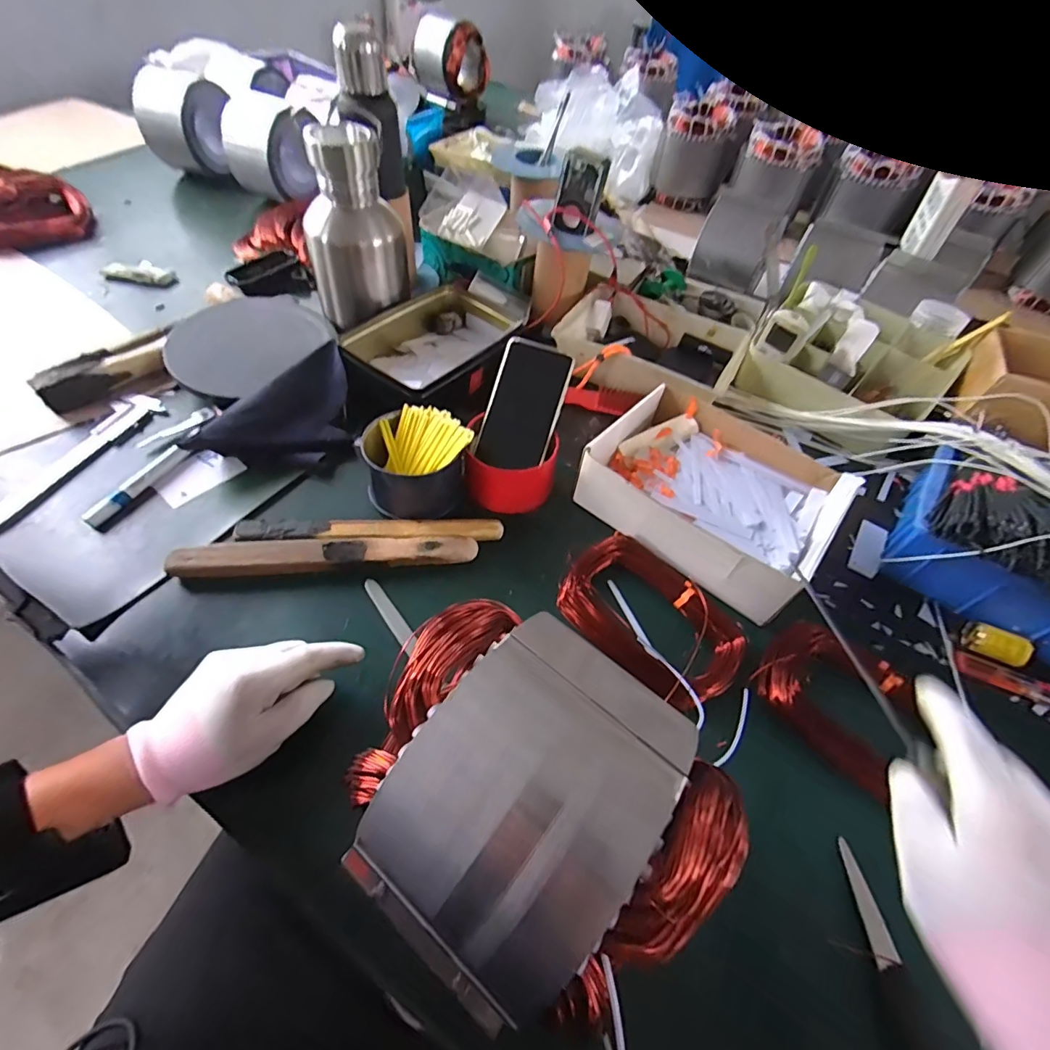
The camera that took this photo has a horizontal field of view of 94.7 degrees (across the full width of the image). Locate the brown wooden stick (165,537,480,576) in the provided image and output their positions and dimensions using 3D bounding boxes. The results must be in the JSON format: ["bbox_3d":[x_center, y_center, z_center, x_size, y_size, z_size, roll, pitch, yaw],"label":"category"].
[{"bbox_3d":[-0.186,0.029,0.467,0.272,0.024,0.032,-3,54,-8],"label":"brown wooden stick"}]

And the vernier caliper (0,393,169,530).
[{"bbox_3d":[-0.485,-0.069,0.510,0.053,0.010,0.228,23,55,12],"label":"vernier caliper"}]

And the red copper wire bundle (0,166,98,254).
[{"bbox_3d":[-0.867,-0.516,0.788,0.192,0.065,0.217,28,56,15],"label":"red copper wire bundle"}]

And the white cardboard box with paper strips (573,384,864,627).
[{"bbox_3d":[0.205,-0.039,0.526,0.238,0.063,0.200,37,59,20],"label":"white cardboard box with paper strips"}]

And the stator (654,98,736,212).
[{"bbox_3d":[0.382,-0.839,1.107,0.149,0.170,0.125,15,54,6],"label":"stator"}]

